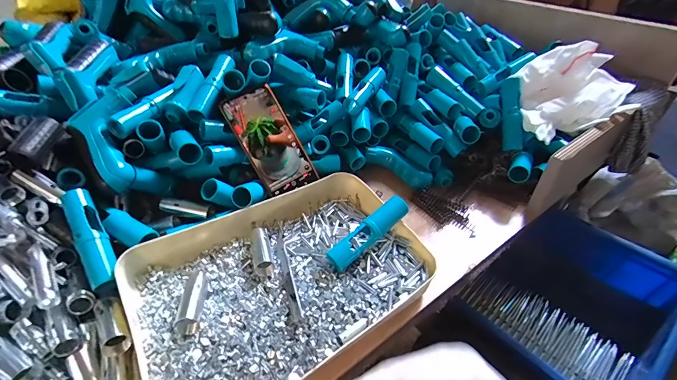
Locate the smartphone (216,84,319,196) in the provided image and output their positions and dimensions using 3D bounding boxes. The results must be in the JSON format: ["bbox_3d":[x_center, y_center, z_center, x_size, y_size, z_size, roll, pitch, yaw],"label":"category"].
[{"bbox_3d":[-0.098,-0.069,0.481,0.078,0.153,0.005,-31,7,-17],"label":"smartphone"}]

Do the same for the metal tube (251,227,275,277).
[{"bbox_3d":[-0.099,0.075,0.421,0.021,0.019,0.072,-14,42,-15],"label":"metal tube"}]

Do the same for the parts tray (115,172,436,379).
[{"bbox_3d":[-0.062,0.096,0.393,0.324,0.060,0.219,-25,46,-25],"label":"parts tray"}]

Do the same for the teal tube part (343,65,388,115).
[{"bbox_3d":[0.048,-0.170,0.560,0.031,0.039,0.118,16,43,20],"label":"teal tube part"}]

